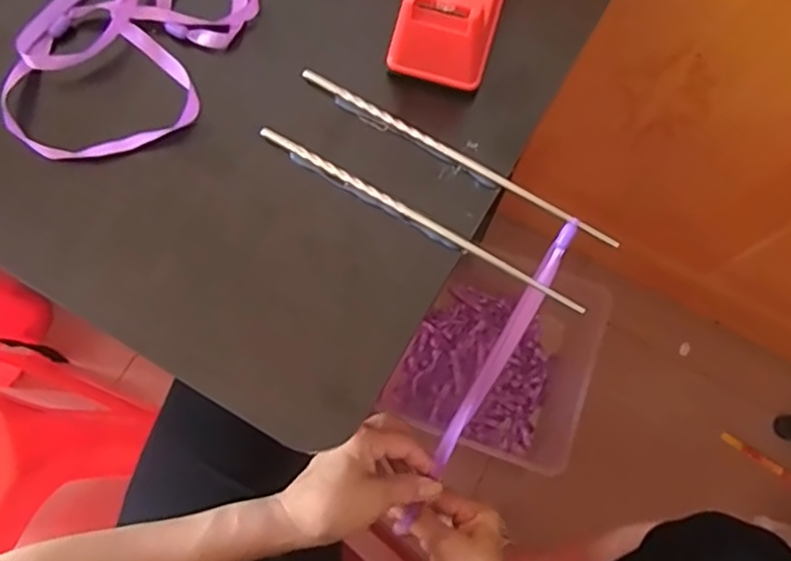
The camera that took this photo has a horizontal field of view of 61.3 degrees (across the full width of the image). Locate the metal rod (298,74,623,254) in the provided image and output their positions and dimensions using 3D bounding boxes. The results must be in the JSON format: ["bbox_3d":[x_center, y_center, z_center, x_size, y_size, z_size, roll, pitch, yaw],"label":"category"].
[{"bbox_3d":[0.035,-0.081,0.422,0.217,0.005,0.008,30,75,7],"label":"metal rod"}]

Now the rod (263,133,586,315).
[{"bbox_3d":[0.014,-0.039,0.409,0.224,0.006,0.007,29,75,7],"label":"rod"}]

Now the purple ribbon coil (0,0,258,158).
[{"bbox_3d":[-0.166,-0.161,0.434,0.118,0.018,0.196,24,75,6],"label":"purple ribbon coil"}]

